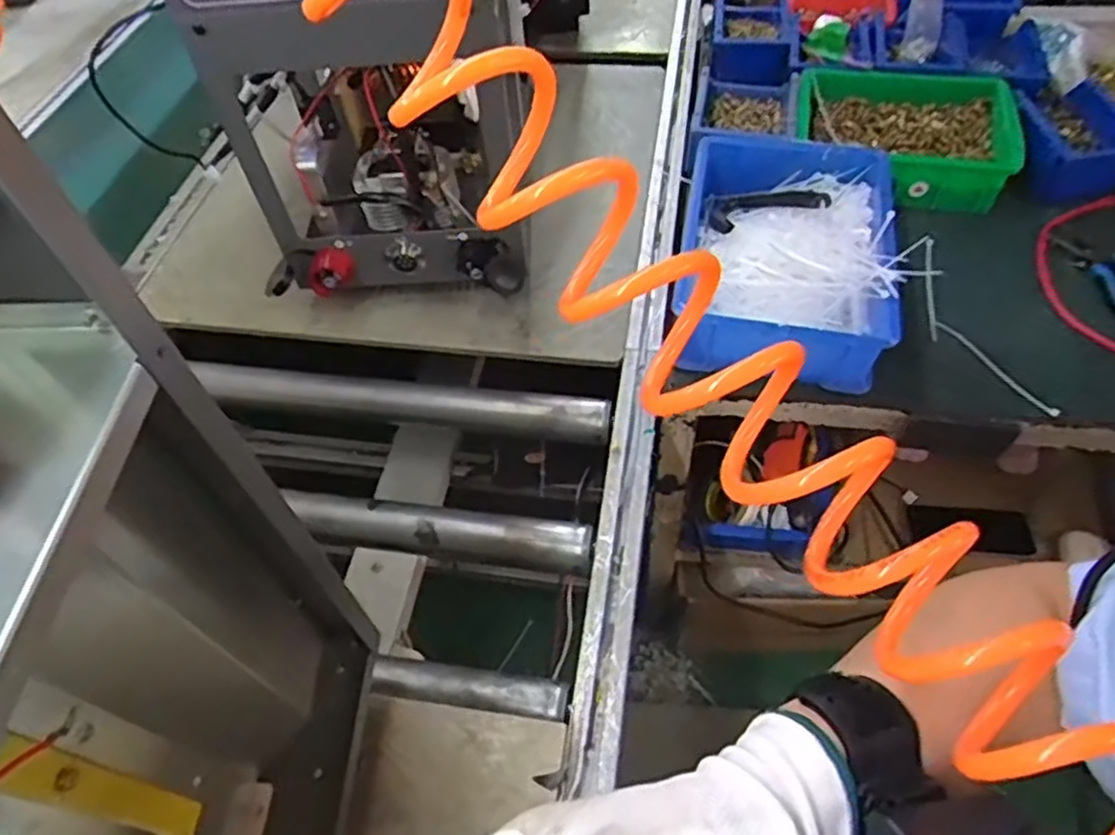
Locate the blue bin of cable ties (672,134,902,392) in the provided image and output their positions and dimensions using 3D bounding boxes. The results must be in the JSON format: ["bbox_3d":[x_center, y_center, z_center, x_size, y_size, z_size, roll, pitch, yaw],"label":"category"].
[{"bbox_3d":[0.239,-0.177,0.776,0.203,0.083,0.286,10,55,11],"label":"blue bin of cable ties"}]

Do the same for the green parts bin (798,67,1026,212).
[{"bbox_3d":[0.393,-0.324,0.853,0.241,0.079,0.154,19,57,17],"label":"green parts bin"}]

